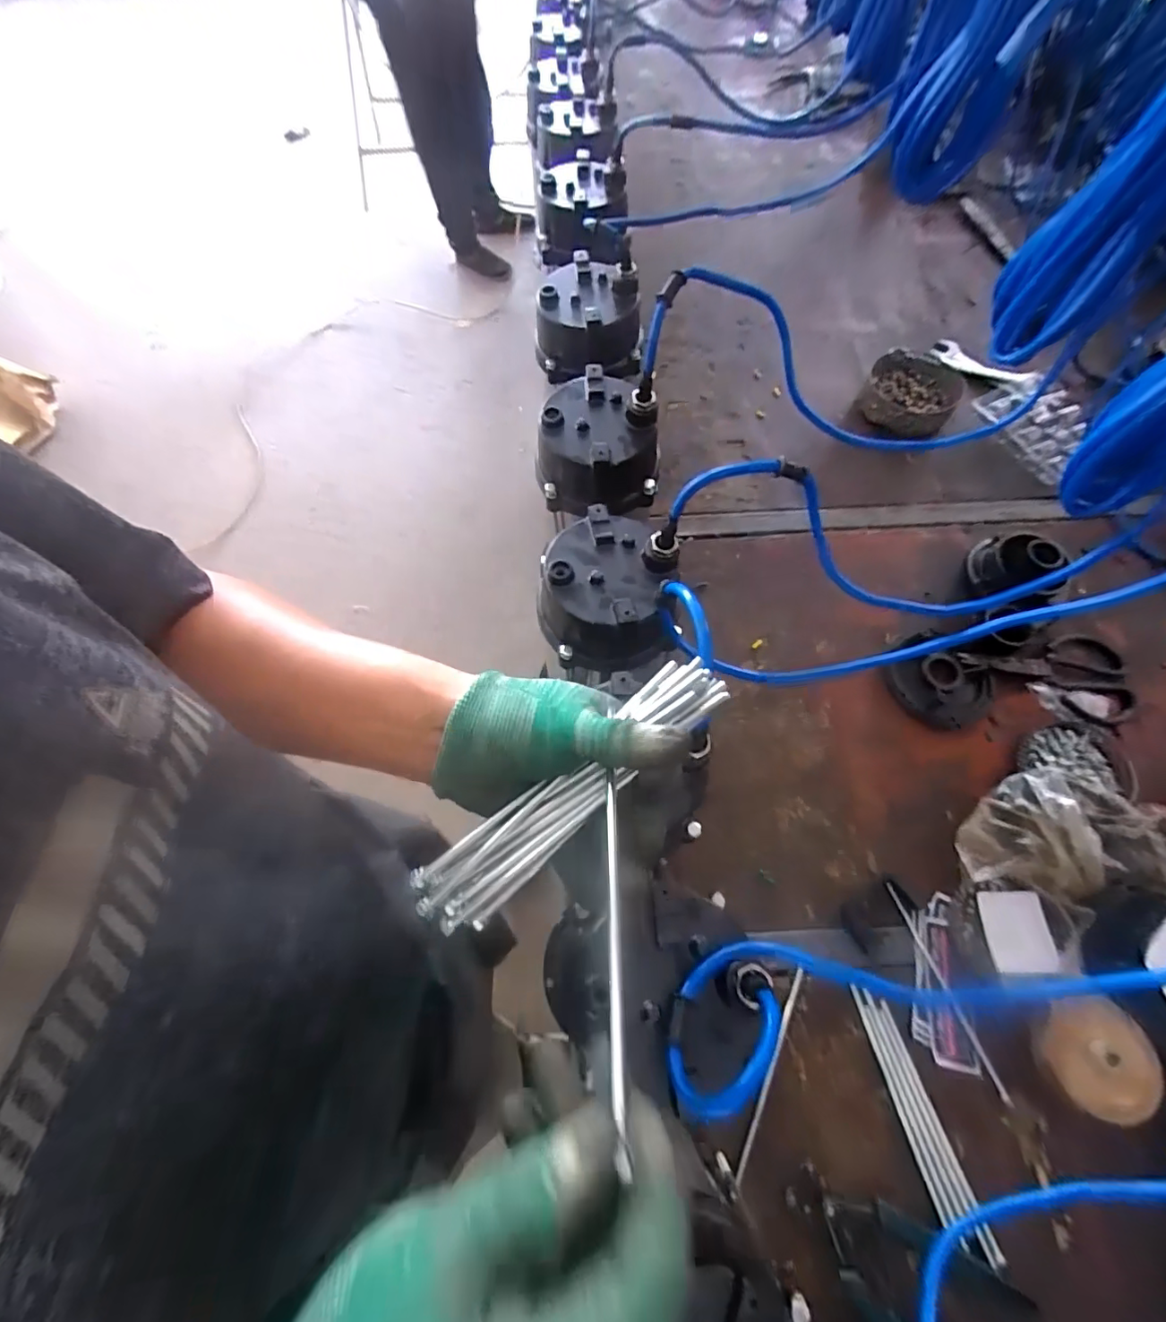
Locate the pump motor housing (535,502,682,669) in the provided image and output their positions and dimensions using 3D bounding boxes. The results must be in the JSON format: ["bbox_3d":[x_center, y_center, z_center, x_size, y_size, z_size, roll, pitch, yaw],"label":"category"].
[{"bbox_3d":[0.019,-0.056,0.465,0.106,0.083,0.123,2,65,3],"label":"pump motor housing"}]

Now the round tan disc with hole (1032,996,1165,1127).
[{"bbox_3d":[0.453,0.349,0.485,0.093,0.038,0.087,-1,65,2],"label":"round tan disc with hole"}]

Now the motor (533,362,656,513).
[{"bbox_3d":[0.014,-0.210,0.526,0.113,0.087,0.113,3,65,3],"label":"motor"}]

